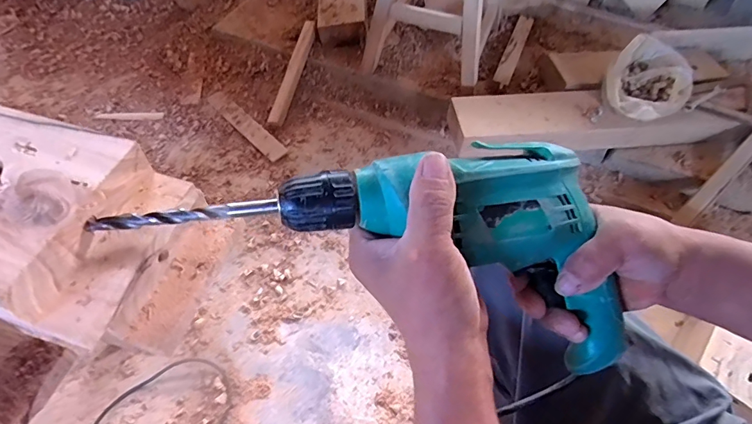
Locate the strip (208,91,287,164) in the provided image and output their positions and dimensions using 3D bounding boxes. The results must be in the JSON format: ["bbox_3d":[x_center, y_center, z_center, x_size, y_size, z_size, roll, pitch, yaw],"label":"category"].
[{"bbox_3d":[-0.389,-0.262,1.287,0.326,0.012,0.058,40,63,21],"label":"strip"}]

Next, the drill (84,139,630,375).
[{"bbox_3d":[0.033,-0.002,0.312,0.374,0.144,0.070,19,11,-13],"label":"drill"}]

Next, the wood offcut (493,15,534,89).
[{"bbox_3d":[0.434,-0.511,1.371,0.051,0.021,0.355,17,64,19],"label":"wood offcut"}]

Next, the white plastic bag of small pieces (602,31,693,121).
[{"bbox_3d":[0.702,-0.334,1.103,0.194,0.122,0.155,24,57,15],"label":"white plastic bag of small pieces"}]

